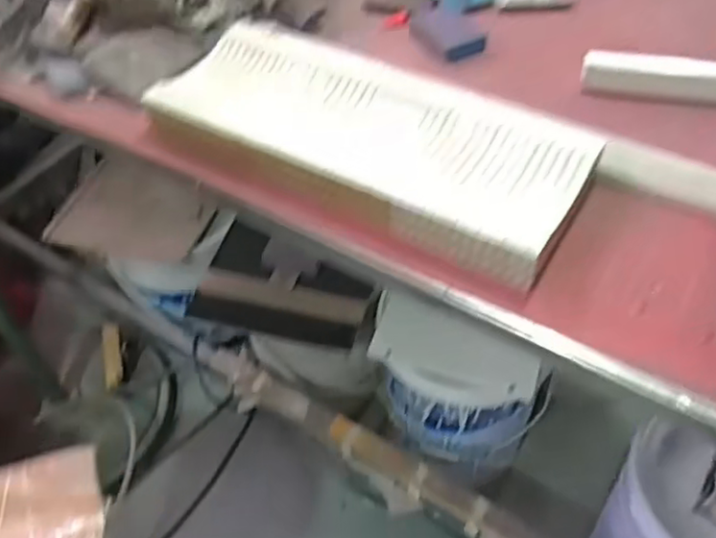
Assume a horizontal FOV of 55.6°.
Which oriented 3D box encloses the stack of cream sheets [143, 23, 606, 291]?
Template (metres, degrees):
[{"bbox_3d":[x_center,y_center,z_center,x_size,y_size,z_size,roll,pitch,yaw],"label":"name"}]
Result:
[{"bbox_3d":[0.009,-0.154,0.810,0.511,0.060,0.212,23,54,21],"label":"stack of cream sheets"}]

